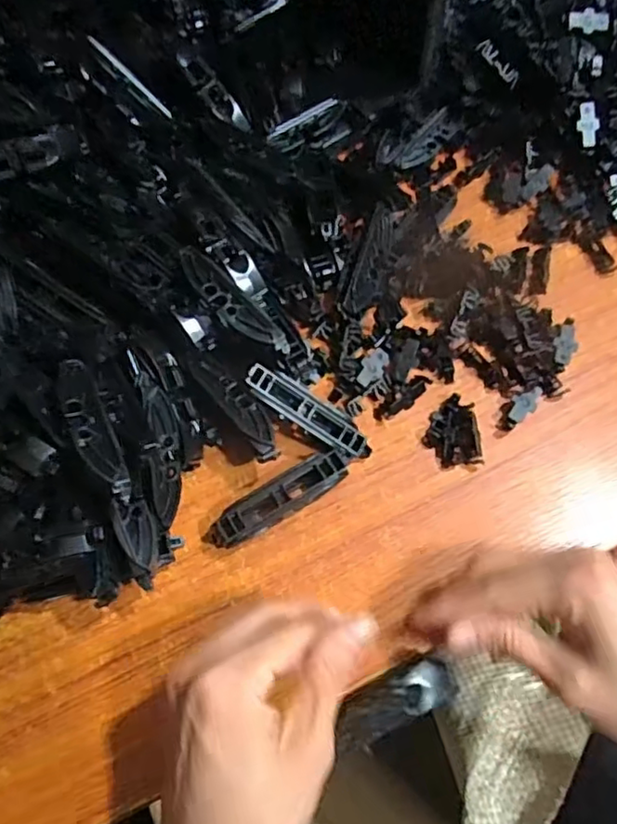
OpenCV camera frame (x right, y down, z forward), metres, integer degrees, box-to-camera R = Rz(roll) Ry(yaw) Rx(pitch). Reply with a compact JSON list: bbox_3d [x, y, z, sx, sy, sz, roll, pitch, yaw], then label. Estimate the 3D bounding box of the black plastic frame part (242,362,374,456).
[{"bbox_3d":[0.000,0.001,0.347,0.077,0.012,0.019,33,68,-9],"label":"black plastic frame part"}]

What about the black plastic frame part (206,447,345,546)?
[{"bbox_3d":[-0.017,0.047,0.336,0.081,0.018,0.019,-29,69,-13],"label":"black plastic frame part"}]

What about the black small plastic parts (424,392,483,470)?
[{"bbox_3d":[0.081,0.010,0.355,0.030,0.009,0.038,-4,66,-2],"label":"black small plastic parts"}]

